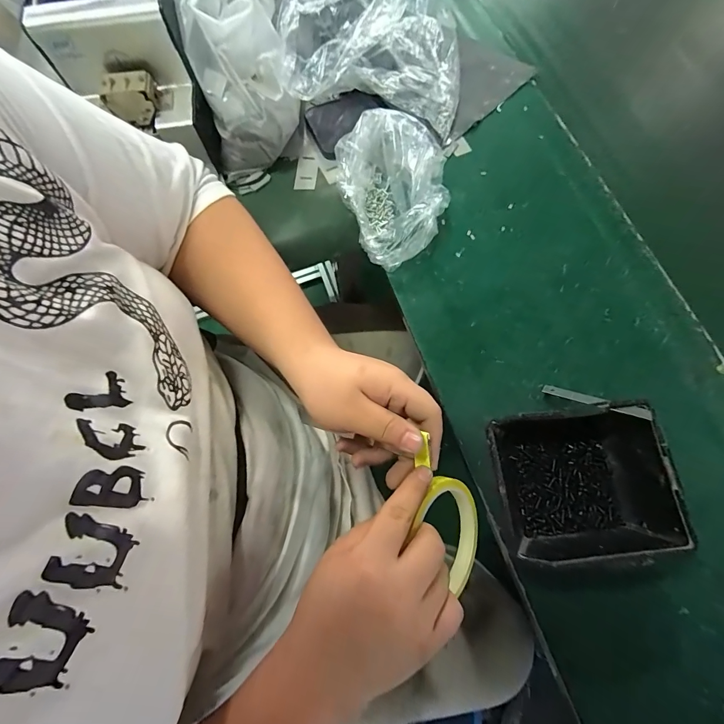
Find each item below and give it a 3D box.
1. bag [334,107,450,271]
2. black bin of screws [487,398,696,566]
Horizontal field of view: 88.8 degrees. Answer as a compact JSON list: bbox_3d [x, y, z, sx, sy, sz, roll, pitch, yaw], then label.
[{"bbox_3d":[0.041,-0.195,0.411,0.121,0.062,0.155,-22,74,-6],"label":"bag"},{"bbox_3d":[0.187,0.103,0.319,0.137,0.063,0.122,-7,73,-1],"label":"black bin of screws"}]

